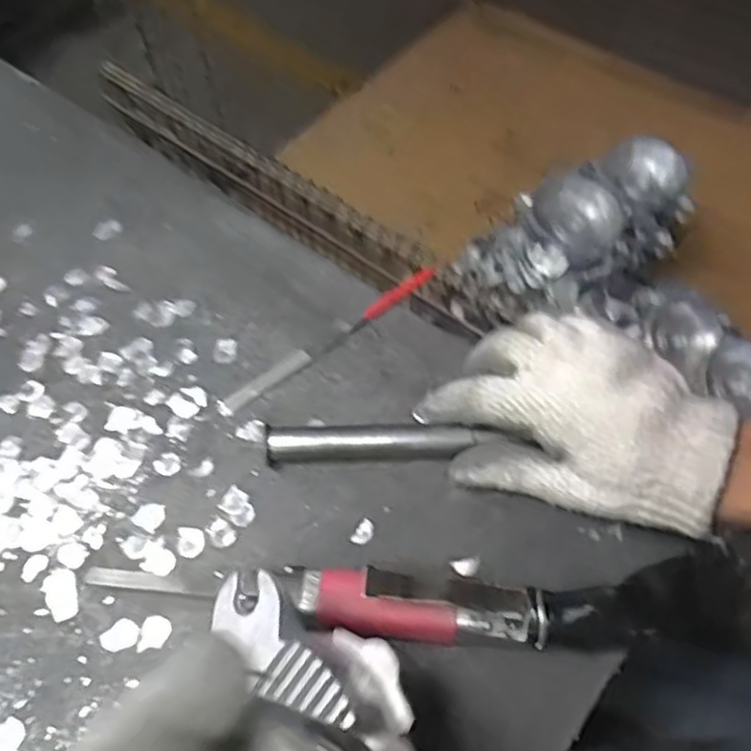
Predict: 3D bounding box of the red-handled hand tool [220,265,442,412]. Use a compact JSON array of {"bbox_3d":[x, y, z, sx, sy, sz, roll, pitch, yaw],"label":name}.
[{"bbox_3d":[-0.028,-0.027,0.474,0.170,0.008,0.013,-34,63,-15],"label":"red-handled hand tool"}]

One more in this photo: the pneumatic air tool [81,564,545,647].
[{"bbox_3d":[-0.013,0.117,0.368,0.203,0.049,0.038,0,59,4],"label":"pneumatic air tool"}]

